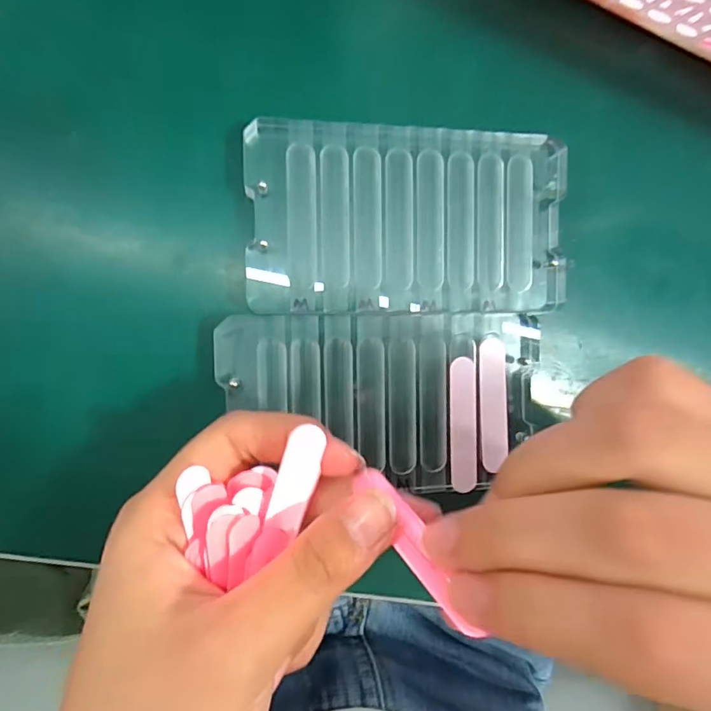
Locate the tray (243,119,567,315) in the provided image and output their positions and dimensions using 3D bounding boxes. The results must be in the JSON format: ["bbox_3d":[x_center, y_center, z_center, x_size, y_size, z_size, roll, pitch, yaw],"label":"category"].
[{"bbox_3d":[0.021,-0.050,0.189,0.121,0.011,0.067,-2,93,-11],"label":"tray"}]

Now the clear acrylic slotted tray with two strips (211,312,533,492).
[{"bbox_3d":[0.011,0.017,0.184,0.116,0.004,0.065,0,92,-11],"label":"clear acrylic slotted tray with two strips"}]

